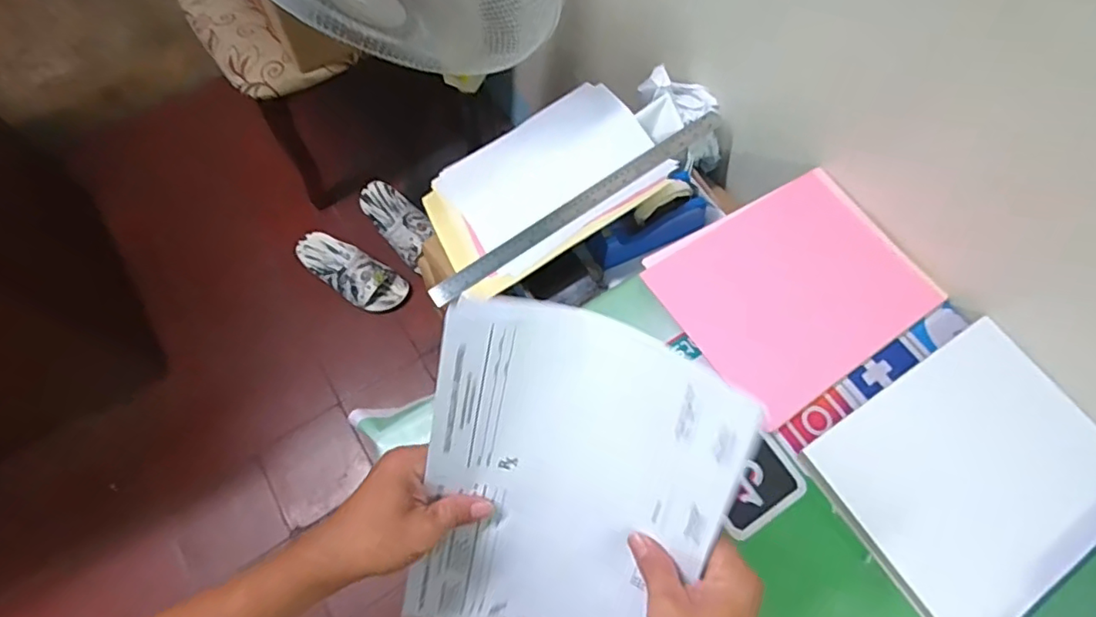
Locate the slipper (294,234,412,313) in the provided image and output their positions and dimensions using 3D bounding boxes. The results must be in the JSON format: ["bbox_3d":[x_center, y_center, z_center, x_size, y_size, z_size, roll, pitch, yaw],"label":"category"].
[{"bbox_3d":[-0.478,-0.091,1.391,0.278,0.071,0.114,30,70,9],"label":"slipper"}]

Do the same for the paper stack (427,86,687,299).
[{"bbox_3d":[-0.003,-0.167,0.830,0.324,0.059,0.230,-31,64,-1],"label":"paper stack"}]

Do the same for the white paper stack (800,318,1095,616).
[{"bbox_3d":[0.421,0.163,0.581,0.273,0.030,0.212,-30,72,-13],"label":"white paper stack"}]

